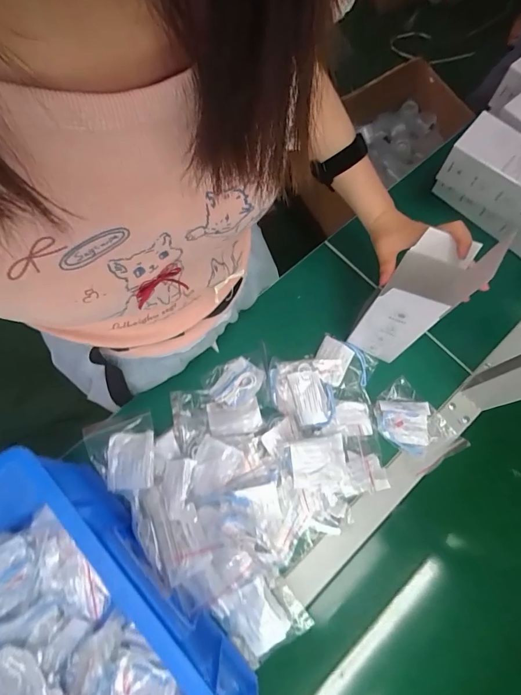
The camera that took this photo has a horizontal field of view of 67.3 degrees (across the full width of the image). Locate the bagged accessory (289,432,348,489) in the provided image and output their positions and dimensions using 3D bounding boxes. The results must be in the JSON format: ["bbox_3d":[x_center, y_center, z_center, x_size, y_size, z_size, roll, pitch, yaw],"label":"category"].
[{"bbox_3d":[0.072,0.137,0.475,0.070,0.015,0.057,-3,71,-15],"label":"bagged accessory"}]

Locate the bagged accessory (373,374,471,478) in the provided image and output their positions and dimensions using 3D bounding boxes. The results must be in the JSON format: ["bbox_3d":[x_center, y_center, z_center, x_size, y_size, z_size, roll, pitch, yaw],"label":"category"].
[{"bbox_3d":[0.208,0.107,0.531,0.079,0.013,0.116,-37,75,-13],"label":"bagged accessory"}]

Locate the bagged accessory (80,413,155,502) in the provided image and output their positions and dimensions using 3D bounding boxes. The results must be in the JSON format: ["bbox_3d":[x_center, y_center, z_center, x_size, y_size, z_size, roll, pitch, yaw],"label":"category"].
[{"bbox_3d":[-0.176,0.138,0.497,0.084,0.010,0.103,-16,71,-6],"label":"bagged accessory"}]

